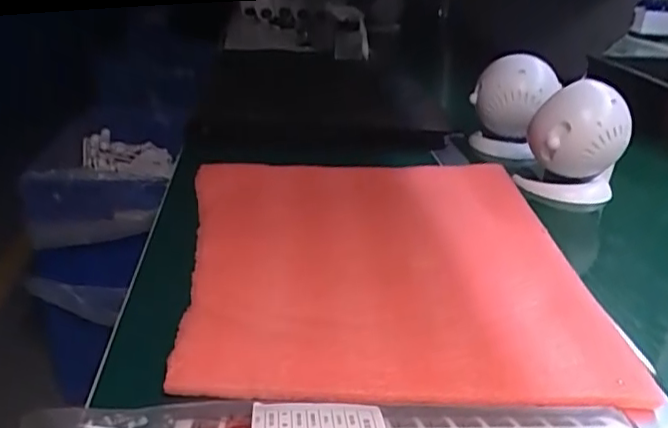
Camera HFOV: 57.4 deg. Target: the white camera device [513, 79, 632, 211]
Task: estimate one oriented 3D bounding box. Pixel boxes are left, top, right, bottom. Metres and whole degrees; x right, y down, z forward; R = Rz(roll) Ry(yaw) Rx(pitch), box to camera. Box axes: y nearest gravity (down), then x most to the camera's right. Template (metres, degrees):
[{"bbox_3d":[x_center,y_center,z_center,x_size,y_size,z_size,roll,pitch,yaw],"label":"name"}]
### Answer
[{"bbox_3d":[0.298,-0.085,0.753,0.096,0.147,0.089,-17,31,-34],"label":"white camera device"}]

